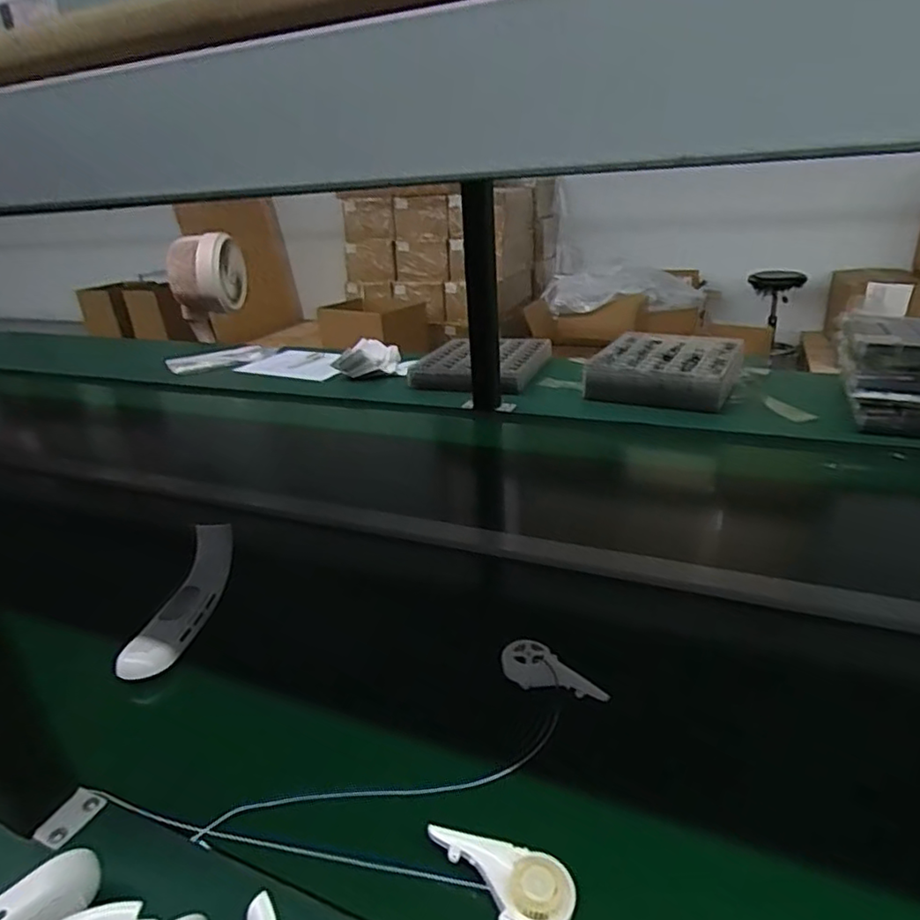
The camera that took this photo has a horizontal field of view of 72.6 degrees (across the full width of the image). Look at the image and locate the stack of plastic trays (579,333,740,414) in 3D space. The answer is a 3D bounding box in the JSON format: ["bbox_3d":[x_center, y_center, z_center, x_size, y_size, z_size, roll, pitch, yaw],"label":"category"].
[{"bbox_3d":[0.405,-0.180,1.233,0.267,0.071,0.273,7,26,25],"label":"stack of plastic trays"}]

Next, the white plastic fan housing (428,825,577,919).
[{"bbox_3d":[0.023,0.256,0.381,0.091,0.009,0.044,9,40,12],"label":"white plastic fan housing"}]

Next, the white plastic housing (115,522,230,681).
[{"bbox_3d":[-0.291,0.141,0.648,0.049,0.052,0.192,-4,24,2],"label":"white plastic housing"}]

